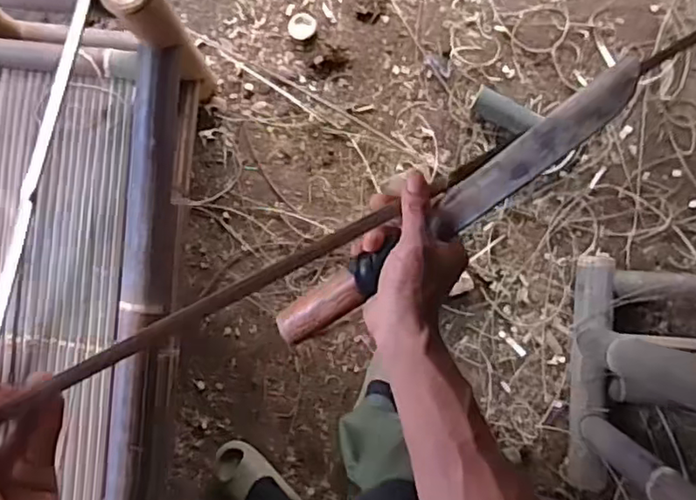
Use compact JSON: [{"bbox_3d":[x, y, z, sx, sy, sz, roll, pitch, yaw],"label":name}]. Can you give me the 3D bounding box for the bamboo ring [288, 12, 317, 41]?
[{"bbox_3d":[-0.103,-0.501,1.373,0.062,0.024,0.062,0,90,2],"label":"bamboo ring"}]

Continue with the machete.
[{"bbox_3d":[0.079,-0.027,0.484,0.338,0.028,0.032,-37,90,12],"label":"machete"}]

